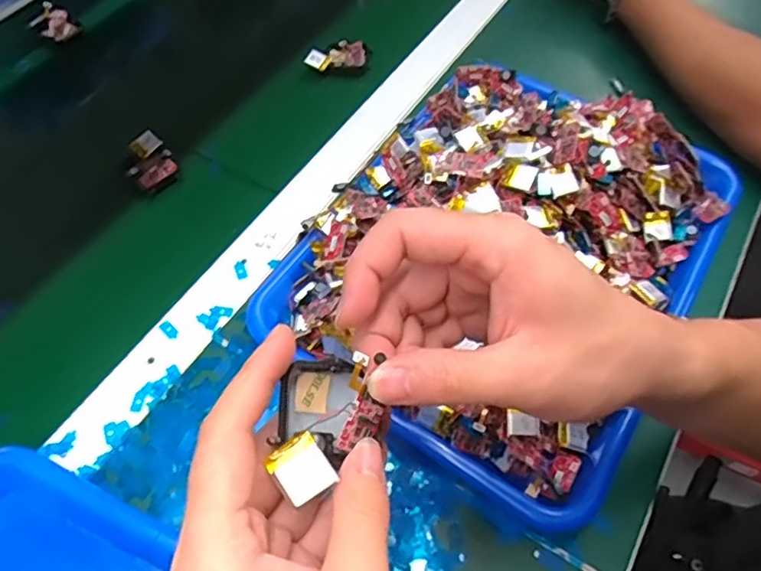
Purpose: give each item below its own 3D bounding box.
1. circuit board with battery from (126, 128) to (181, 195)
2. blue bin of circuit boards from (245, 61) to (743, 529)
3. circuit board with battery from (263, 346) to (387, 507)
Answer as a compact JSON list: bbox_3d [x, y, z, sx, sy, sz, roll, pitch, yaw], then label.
[{"bbox_3d":[-0.197,-0.105,0.496,0.038,0.016,0.053,-27,63,-15],"label":"circuit board with battery"},{"bbox_3d":[0.095,-0.044,0.409,0.252,0.101,0.326,31,64,17],"label":"blue bin of circuit boards"},{"bbox_3d":[-0.017,0.053,0.214,0.022,0.019,0.051,35,67,18],"label":"circuit board with battery"}]

